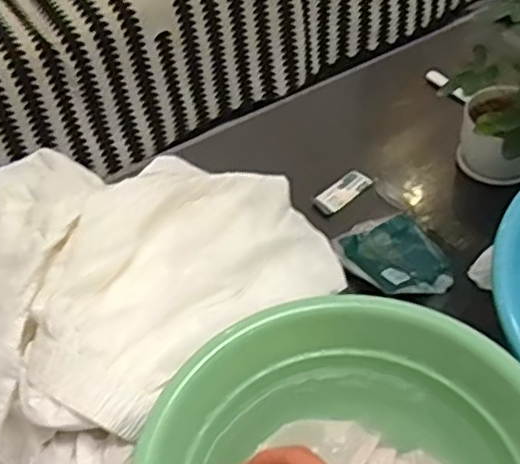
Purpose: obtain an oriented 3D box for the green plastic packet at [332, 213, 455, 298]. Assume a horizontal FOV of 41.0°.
[{"bbox_3d":[0.161,0.029,0.817,0.108,0.023,0.129,-31,54,-22],"label":"green plastic packet"}]

